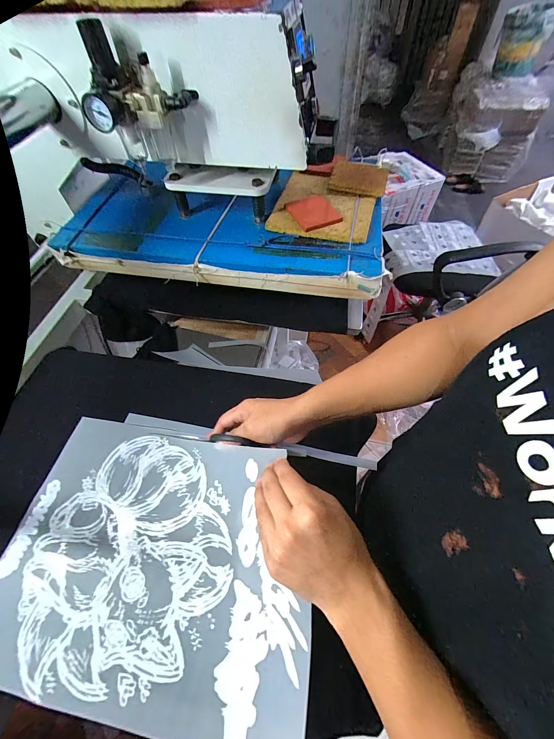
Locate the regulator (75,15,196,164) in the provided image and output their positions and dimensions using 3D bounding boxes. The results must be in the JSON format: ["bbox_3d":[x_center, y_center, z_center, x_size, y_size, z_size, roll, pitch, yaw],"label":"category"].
[{"bbox_3d":[-0.182,-0.355,0.394,0.120,0.136,0.085,10,58,9],"label":"regulator"}]

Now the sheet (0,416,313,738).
[{"bbox_3d":[-0.154,0.212,0.338,0.388,0.086,0.292,8,58,7],"label":"sheet"}]

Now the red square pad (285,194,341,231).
[{"bbox_3d":[0.070,-0.290,0.532,0.084,0.012,0.092,-23,59,-12],"label":"red square pad"}]

